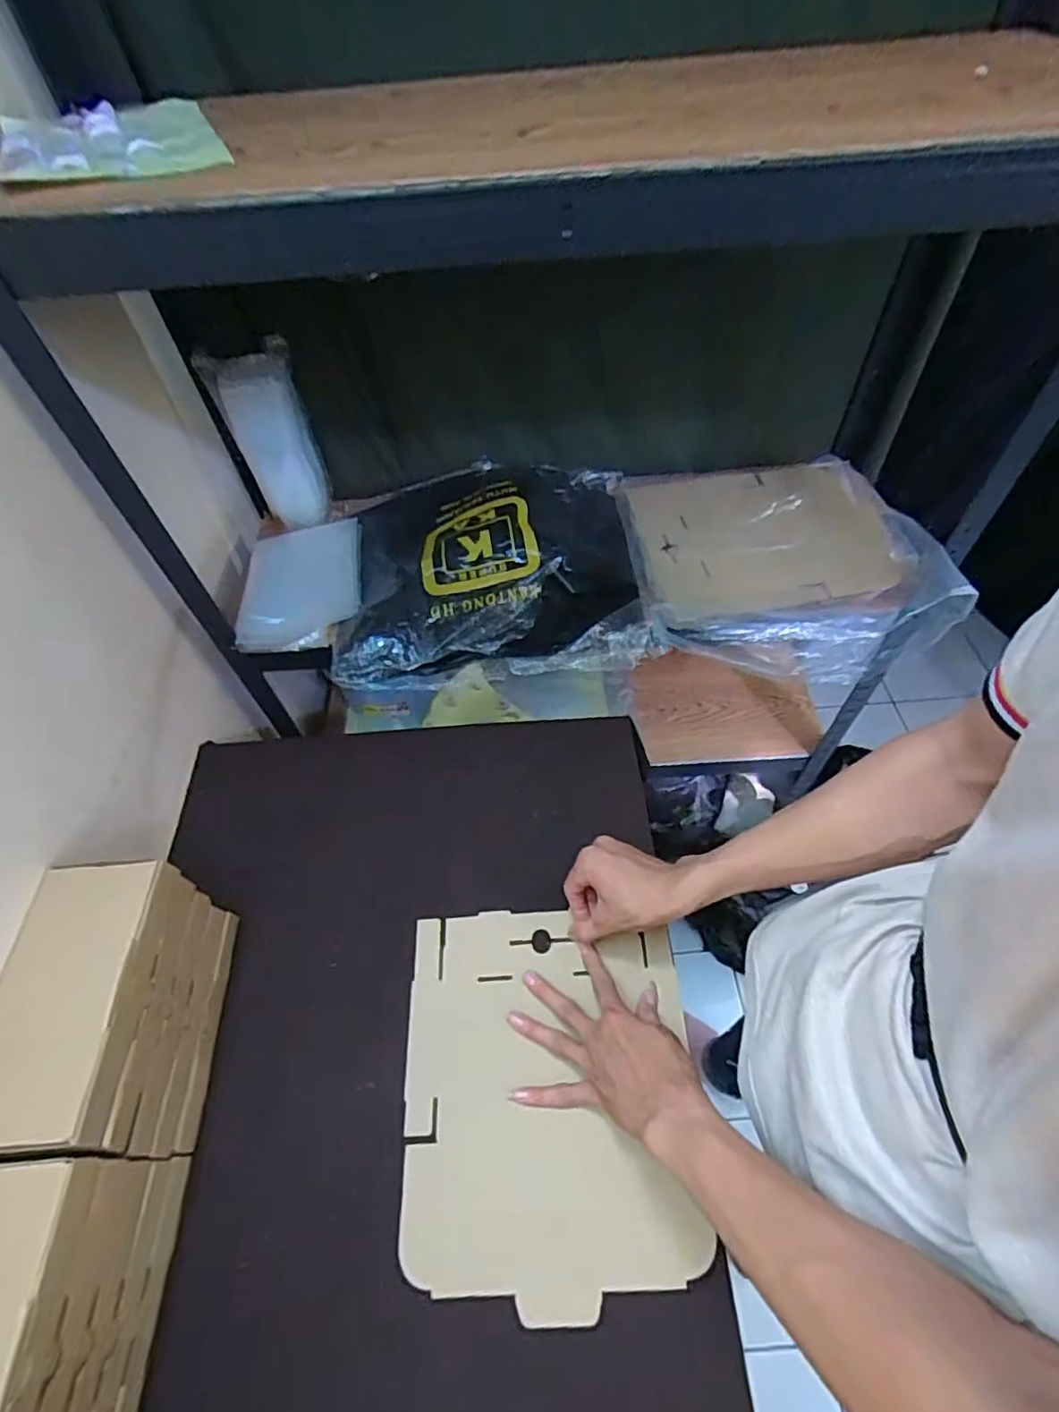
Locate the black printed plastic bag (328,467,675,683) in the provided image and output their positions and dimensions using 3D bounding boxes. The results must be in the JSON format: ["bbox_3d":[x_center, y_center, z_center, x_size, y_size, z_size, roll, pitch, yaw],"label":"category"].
[{"bbox_3d":[-0.051,-0.188,0.818,0.385,0.089,0.339,-4,54,0],"label":"black printed plastic bag"}]

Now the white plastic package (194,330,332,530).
[{"bbox_3d":[-0.336,-0.349,0.820,0.101,0.210,0.061,-22,56,-13],"label":"white plastic package"}]

